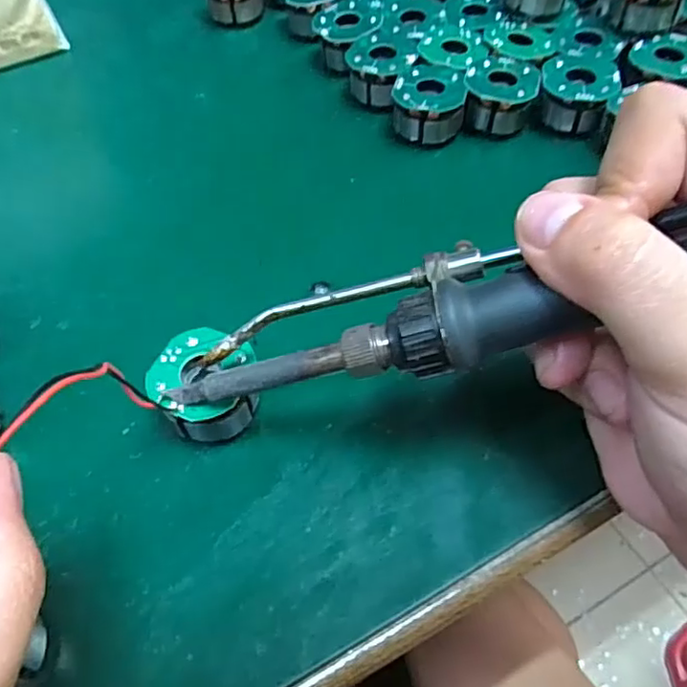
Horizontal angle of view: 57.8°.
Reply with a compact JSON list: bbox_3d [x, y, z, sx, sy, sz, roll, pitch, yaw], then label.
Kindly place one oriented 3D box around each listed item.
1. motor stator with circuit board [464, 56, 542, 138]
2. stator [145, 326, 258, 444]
[{"bbox_3d":[0.068,-0.107,0.270,0.029,0.018,0.031,-1,56,2],"label":"motor stator with circuit board"},{"bbox_3d":[-0.042,0.013,0.191,0.030,0.022,0.033,-1,56,2],"label":"stator"}]

